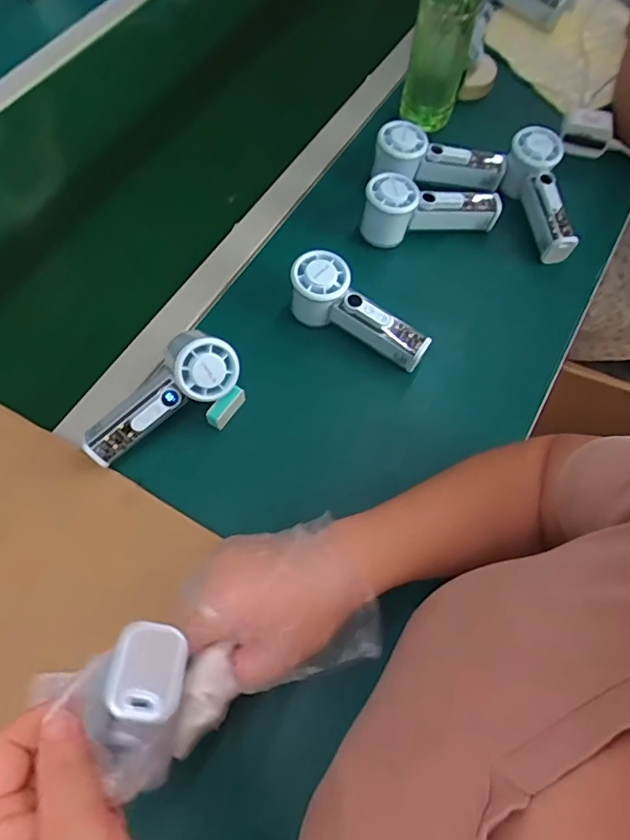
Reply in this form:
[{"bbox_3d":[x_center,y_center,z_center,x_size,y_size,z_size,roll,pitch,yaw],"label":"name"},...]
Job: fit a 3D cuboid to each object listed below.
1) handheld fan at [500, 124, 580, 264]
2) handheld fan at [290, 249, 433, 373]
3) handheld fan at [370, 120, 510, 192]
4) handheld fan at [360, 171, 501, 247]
[{"bbox_3d":[0.260,-0.256,0.602,0.058,0.049,0.158,-8,77,-3],"label":"handheld fan"},{"bbox_3d":[0.041,-0.105,0.524,0.154,0.057,0.055,35,69,-1],"label":"handheld fan"},{"bbox_3d":[0.144,-0.302,0.614,0.154,0.055,0.056,7,64,-15],"label":"handheld fan"},{"bbox_3d":[0.127,-0.237,0.587,0.156,0.060,0.052,-4,64,-17],"label":"handheld fan"}]

